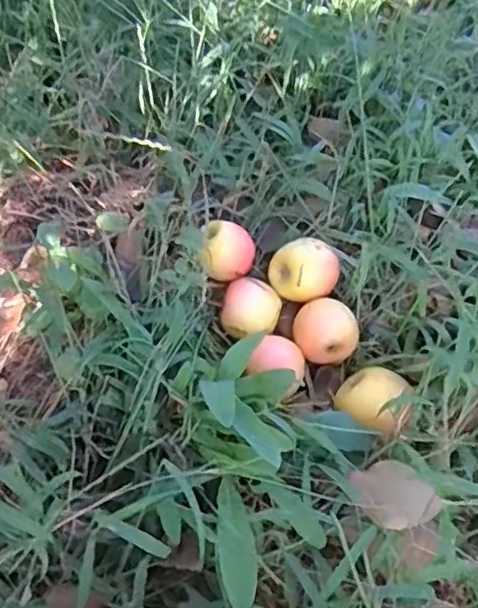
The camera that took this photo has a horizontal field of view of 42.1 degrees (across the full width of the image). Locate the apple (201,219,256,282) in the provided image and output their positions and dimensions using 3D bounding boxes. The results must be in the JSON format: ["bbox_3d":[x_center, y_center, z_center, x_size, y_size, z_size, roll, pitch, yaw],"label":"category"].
[{"bbox_3d":[-0.010,-0.045,0.550,0.048,0.044,0.056,5,59,2],"label":"apple"}]

